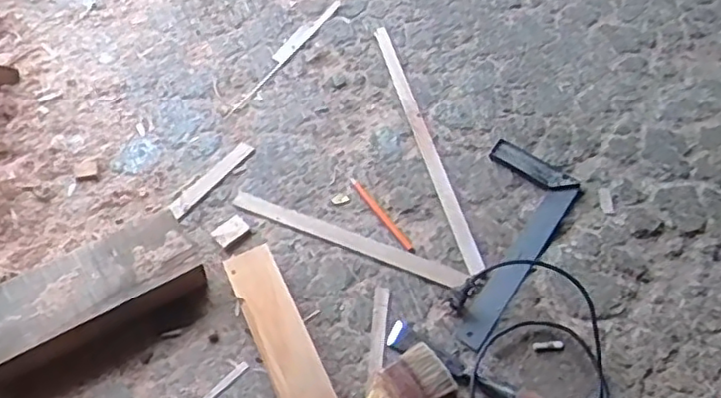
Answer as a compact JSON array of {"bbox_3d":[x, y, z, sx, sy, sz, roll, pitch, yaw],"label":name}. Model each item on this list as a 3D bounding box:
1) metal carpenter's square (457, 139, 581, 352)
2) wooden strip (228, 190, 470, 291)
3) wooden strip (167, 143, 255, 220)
[{"bbox_3d":[0.210,0.059,1.034,0.158,0.024,0.354,30,62,20],"label":"metal carpenter's square"},{"bbox_3d":[-0.023,0.065,1.037,0.396,0.009,0.030,19,59,14],"label":"wooden strip"},{"bbox_3d":[-0.251,-0.037,1.098,0.030,0.009,0.179,30,63,21],"label":"wooden strip"}]

